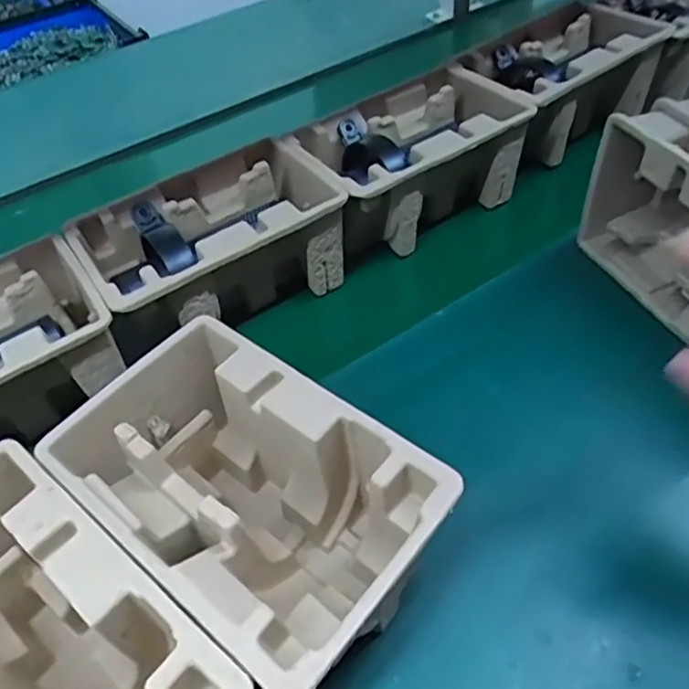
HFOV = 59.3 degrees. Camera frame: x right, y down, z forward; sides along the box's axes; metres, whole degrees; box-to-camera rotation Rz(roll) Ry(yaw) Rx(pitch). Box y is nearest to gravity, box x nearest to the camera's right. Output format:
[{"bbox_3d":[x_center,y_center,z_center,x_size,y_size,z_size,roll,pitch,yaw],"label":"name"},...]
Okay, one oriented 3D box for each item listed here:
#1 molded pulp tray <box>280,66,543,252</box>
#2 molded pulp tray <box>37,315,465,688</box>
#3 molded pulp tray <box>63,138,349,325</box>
[{"bbox_3d":[0.065,-0.189,0.633,0.220,0.102,0.150,-31,53,-20],"label":"molded pulp tray"},{"bbox_3d":[-0.058,0.106,0.385,0.221,0.118,0.141,30,58,28],"label":"molded pulp tray"},{"bbox_3d":[-0.117,-0.085,0.563,0.223,0.096,0.137,-28,52,-17],"label":"molded pulp tray"}]

